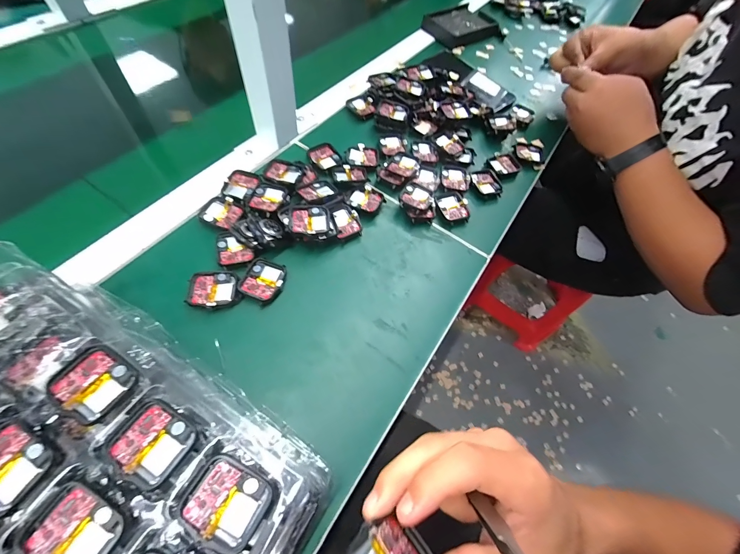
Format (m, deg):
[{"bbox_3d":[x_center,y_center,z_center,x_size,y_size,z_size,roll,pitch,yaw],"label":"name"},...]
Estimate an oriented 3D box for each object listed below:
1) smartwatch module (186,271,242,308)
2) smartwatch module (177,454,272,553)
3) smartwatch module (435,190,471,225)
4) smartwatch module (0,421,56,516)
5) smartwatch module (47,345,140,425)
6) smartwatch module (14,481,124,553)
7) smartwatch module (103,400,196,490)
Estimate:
[{"bbox_3d":[-0.151,0.013,0.304,0.047,0.007,0.037,-6,62,-10],"label":"smartwatch module"},{"bbox_3d":[-0.081,0.127,0.177,0.043,0.005,0.036,34,59,4],"label":"smartwatch module"},{"bbox_3d":[0.102,-0.088,0.394,0.038,0.014,0.047,-14,64,-14],"label":"smartwatch module"},{"bbox_3d":[-0.199,0.103,0.172,0.038,0.008,0.036,33,63,11],"label":"smartwatch module"},{"bbox_3d":[-0.173,0.065,0.196,0.042,0.006,0.037,33,63,11],"label":"smartwatch module"},{"bbox_3d":[-0.154,0.132,0.162,0.040,0.007,0.036,30,62,10],"label":"smartwatch module"},{"bbox_3d":[-0.130,0.097,0.186,0.040,0.006,0.036,34,63,12],"label":"smartwatch module"}]

